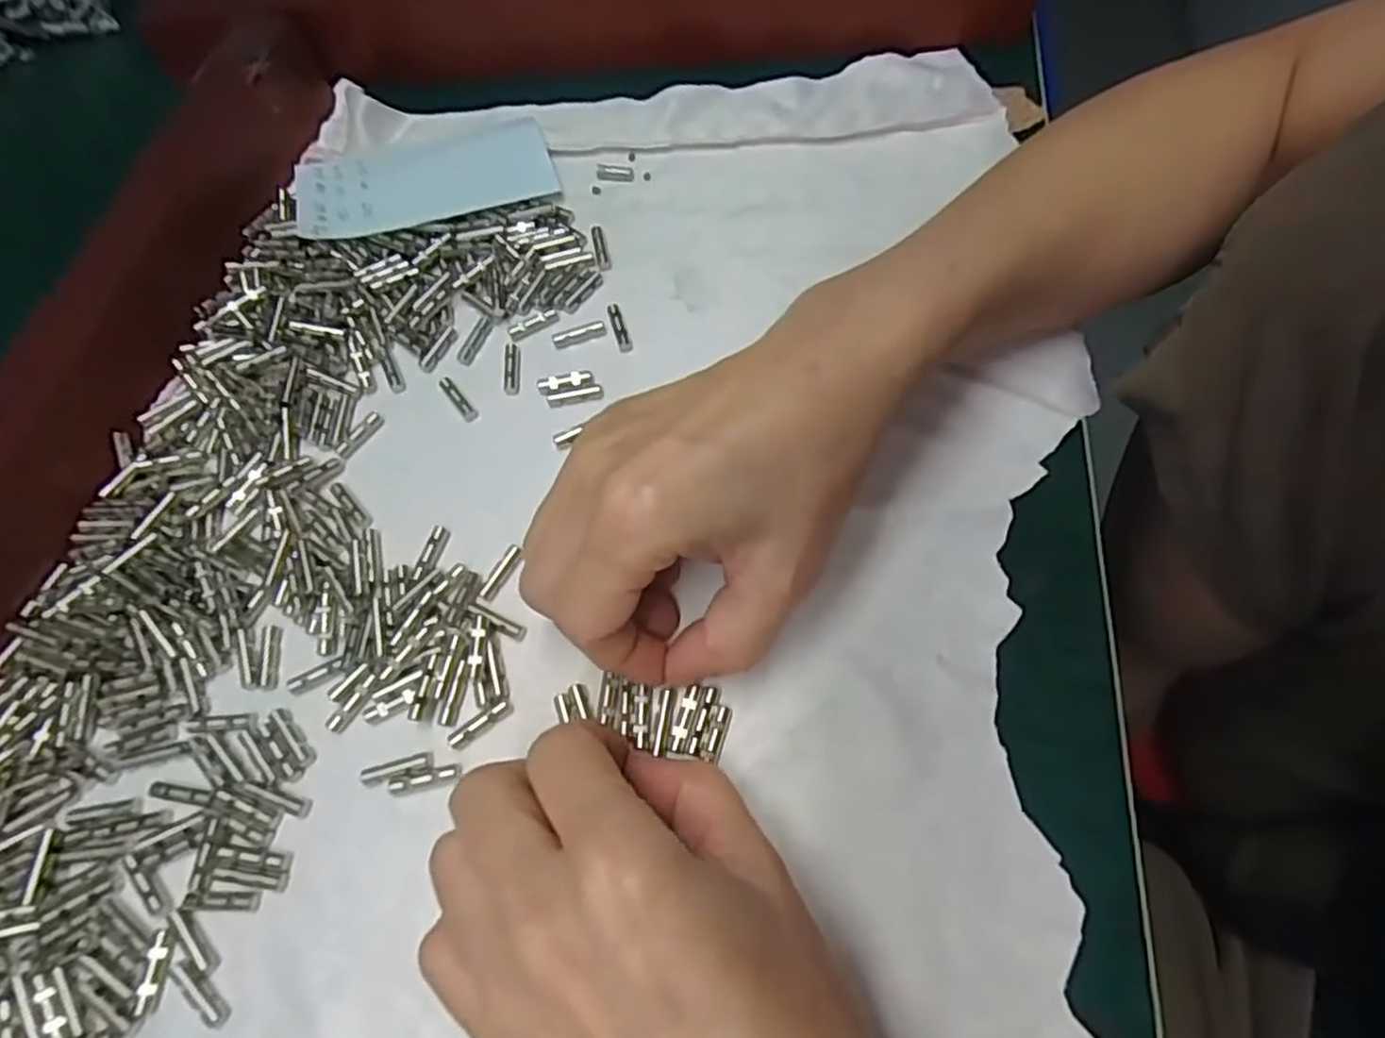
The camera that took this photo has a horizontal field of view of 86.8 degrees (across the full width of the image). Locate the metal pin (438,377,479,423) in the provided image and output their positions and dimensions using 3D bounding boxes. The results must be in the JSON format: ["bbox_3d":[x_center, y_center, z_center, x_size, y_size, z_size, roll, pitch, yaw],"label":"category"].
[{"bbox_3d":[-0.087,-0.045,0.270,0.005,0.004,0.022,-36,69,-13],"label":"metal pin"}]

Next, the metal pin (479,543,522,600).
[{"bbox_3d":[-0.063,0.017,0.240,0.004,0.004,0.020,25,69,14],"label":"metal pin"}]

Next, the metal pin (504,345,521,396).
[{"bbox_3d":[-0.067,-0.057,0.273,0.006,0.004,0.022,-3,65,2],"label":"metal pin"}]

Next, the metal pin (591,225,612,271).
[{"bbox_3d":[-0.037,-0.110,0.295,0.005,0.004,0.022,-13,65,-3],"label":"metal pin"}]

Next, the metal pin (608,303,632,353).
[{"bbox_3d":[-0.028,-0.074,0.278,0.005,0.005,0.022,-16,66,-4],"label":"metal pin"}]

